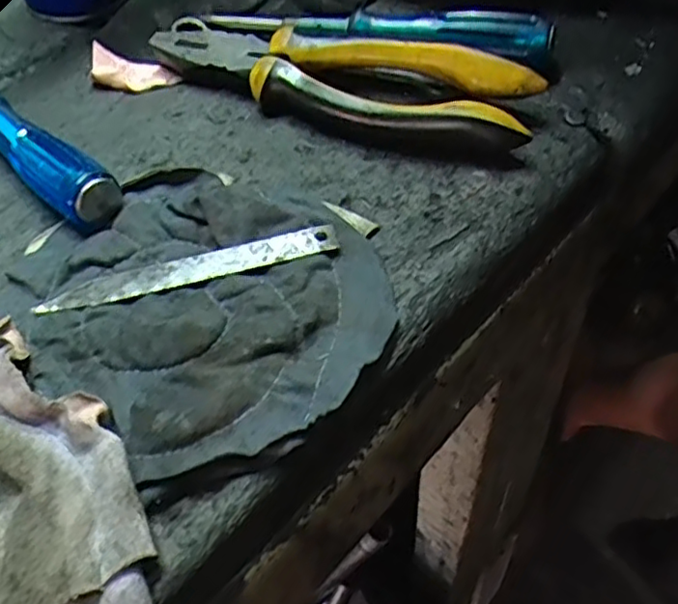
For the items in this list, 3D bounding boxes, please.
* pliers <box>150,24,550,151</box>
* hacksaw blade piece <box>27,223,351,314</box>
[{"bbox_3d":[0.001,-0.117,0.336,0.194,0.030,0.059,22,55,19],"label":"pliers"},{"bbox_3d":[-0.060,-0.013,0.270,0.119,0.004,0.014,-13,57,-3],"label":"hacksaw blade piece"}]

